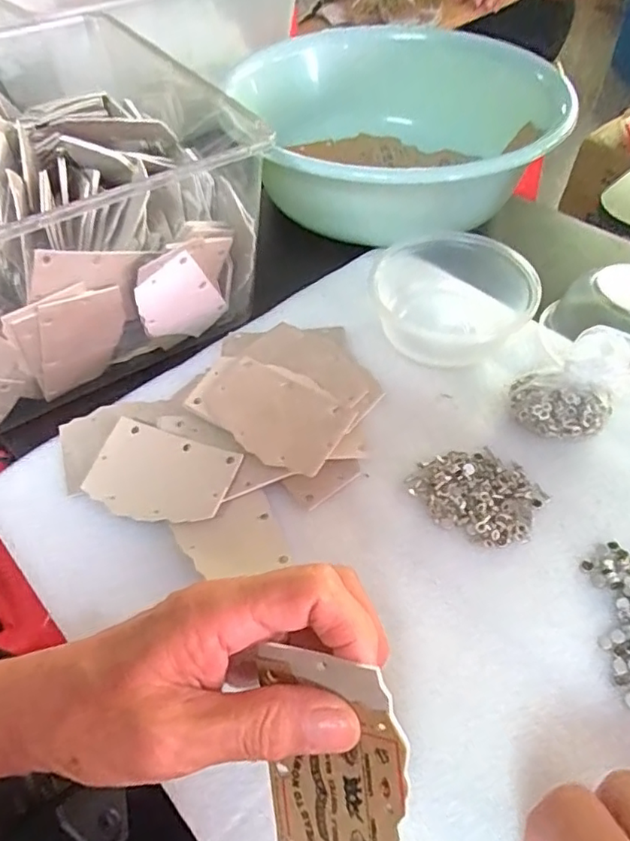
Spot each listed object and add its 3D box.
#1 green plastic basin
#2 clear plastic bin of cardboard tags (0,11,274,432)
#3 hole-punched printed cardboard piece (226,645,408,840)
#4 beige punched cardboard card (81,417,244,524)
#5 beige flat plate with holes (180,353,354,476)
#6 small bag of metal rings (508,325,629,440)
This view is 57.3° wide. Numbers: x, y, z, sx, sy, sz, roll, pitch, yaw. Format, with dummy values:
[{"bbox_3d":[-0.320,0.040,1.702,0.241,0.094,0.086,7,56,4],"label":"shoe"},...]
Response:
[{"bbox_3d":[0.075,-0.266,0.521,0.262,0.097,0.317,-12,52,-8],"label":"green plastic basin"},{"bbox_3d":[-0.210,-0.146,0.429,0.323,0.152,0.289,-29,56,-20],"label":"clear plastic bin of cardboard tags"},{"bbox_3d":[0.005,0.123,0.205,0.062,0.084,0.004,-15,0,29],"label":"hole-punched printed cardboard piece"},{"bbox_3d":[-0.090,0.032,0.338,0.083,0.005,0.054,14,63,18],"label":"beige punched cardboard card"},{"bbox_3d":[-0.028,-0.007,0.350,0.096,0.006,0.057,29,64,20],"label":"beige flat plate with holes"},{"bbox_3d":[0.160,-0.022,0.358,0.063,0.052,0.054,-34,58,-22],"label":"small bag of metal rings"}]

